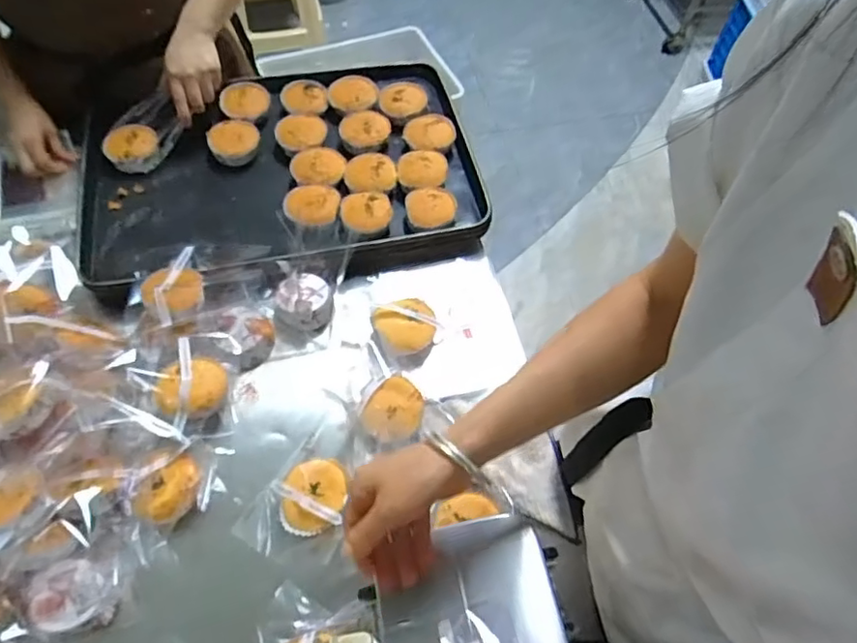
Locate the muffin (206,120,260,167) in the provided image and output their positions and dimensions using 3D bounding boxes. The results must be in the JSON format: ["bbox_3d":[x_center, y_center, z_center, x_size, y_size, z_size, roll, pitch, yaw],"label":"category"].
[{"bbox_3d":[-0.309,-0.286,0.929,0.078,0.034,0.066,-22,62,-16],"label":"muffin"}]

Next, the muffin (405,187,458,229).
[{"bbox_3d":[0.004,-0.167,0.864,0.070,0.032,0.070,-7,59,-8],"label":"muffin"}]

